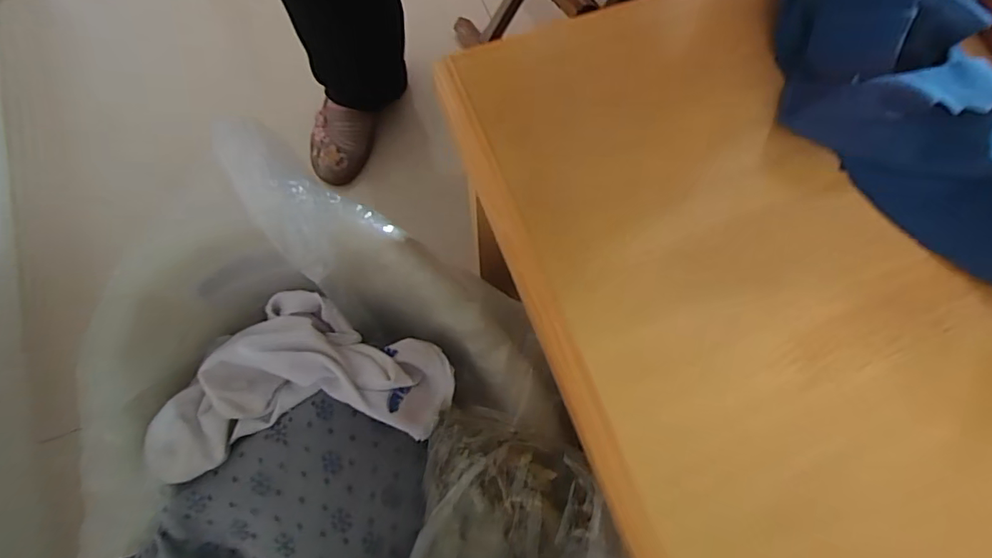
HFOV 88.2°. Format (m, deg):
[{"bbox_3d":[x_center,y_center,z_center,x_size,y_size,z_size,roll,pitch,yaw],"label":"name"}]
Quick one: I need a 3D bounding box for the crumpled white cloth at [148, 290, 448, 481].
[{"bbox_3d":[-0.139,0.067,0.364,0.201,0.037,0.109,-9,71,-4],"label":"crumpled white cloth"}]

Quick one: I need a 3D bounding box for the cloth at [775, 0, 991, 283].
[{"bbox_3d":[0.205,-0.077,0.224,0.104,0.046,0.187,-37,80,-10],"label":"cloth"}]

